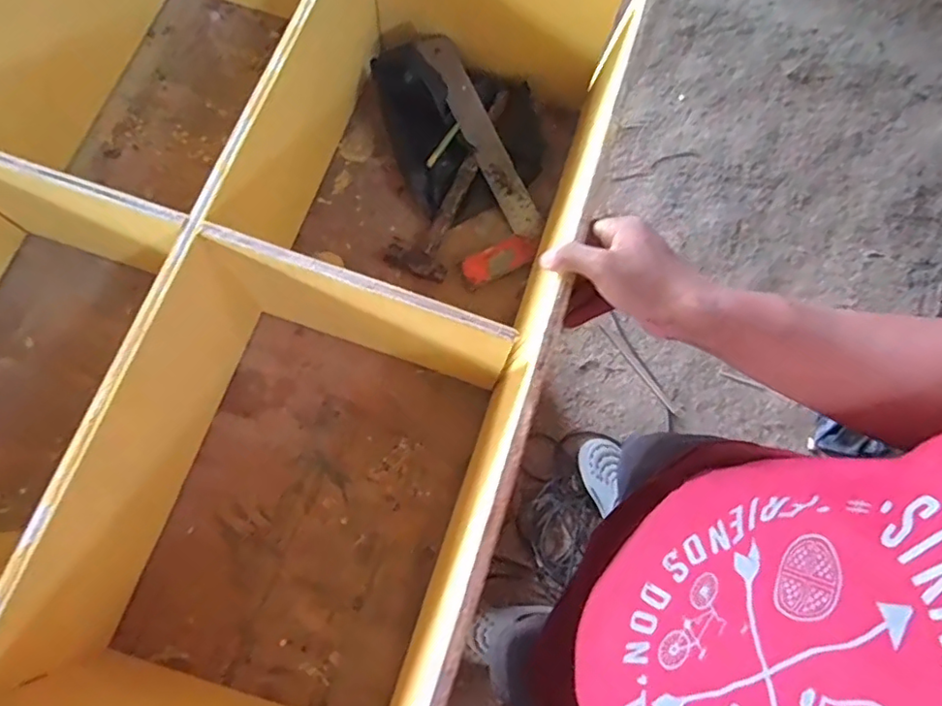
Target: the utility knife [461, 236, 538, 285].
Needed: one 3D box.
[{"bbox_3d":[0.036,-0.115,0.710,0.096,0.007,0.039,-25,76,-9],"label":"utility knife"}]

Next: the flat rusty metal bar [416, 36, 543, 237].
[{"bbox_3d":[0.015,-0.266,0.723,0.042,0.011,0.263,-27,91,-9],"label":"flat rusty metal bar"}]

